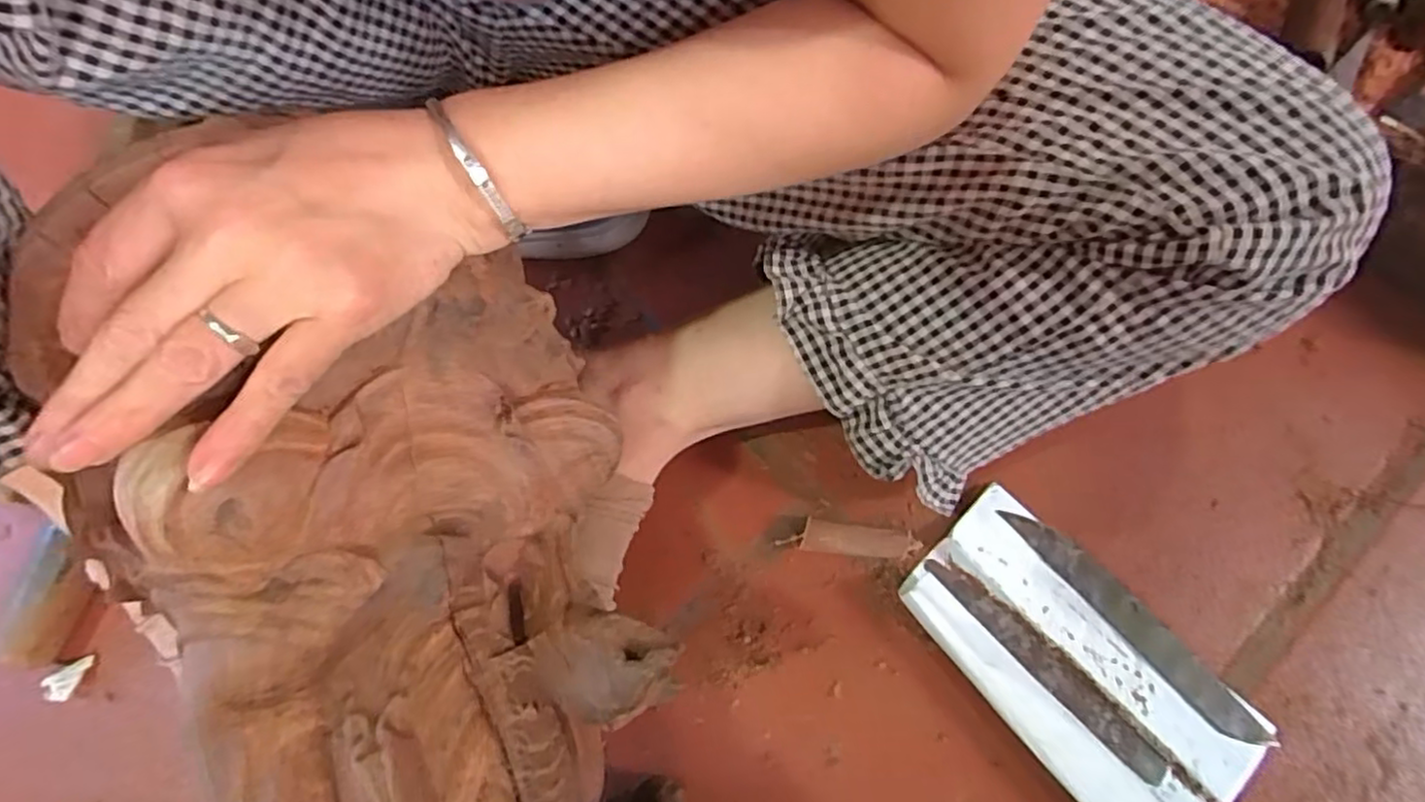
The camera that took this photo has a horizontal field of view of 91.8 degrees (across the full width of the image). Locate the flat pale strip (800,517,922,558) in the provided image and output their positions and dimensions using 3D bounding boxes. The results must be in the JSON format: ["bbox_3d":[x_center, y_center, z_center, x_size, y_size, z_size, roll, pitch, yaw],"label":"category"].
[{"bbox_3d":[0.092,0.088,0.435,0.070,0.013,0.020,7,72,1],"label":"flat pale strip"}]

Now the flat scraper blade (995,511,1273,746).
[{"bbox_3d":[0.258,0.134,0.421,0.023,0.008,0.186,-40,77,-13],"label":"flat scraper blade"}]

